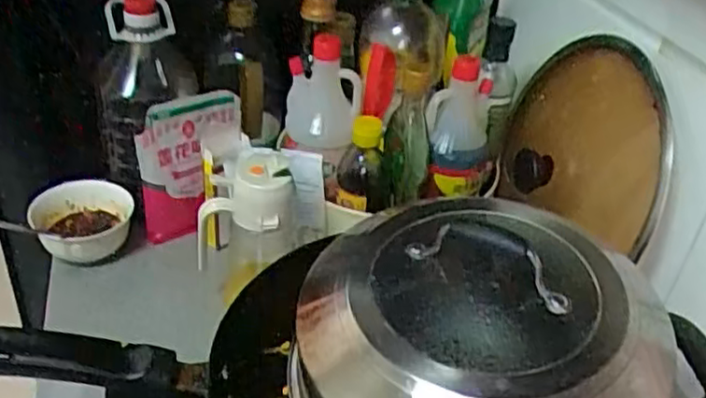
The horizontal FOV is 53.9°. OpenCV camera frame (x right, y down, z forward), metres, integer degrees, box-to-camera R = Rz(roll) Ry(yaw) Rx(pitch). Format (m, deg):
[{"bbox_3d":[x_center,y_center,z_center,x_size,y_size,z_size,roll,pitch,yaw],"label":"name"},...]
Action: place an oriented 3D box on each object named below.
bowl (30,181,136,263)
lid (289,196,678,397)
[{"bbox_3d":[-0.318,0.024,0.819,0.111,0.045,0.138,-11,39,-23],"label":"bowl"},{"bbox_3d":[0.080,0.092,0.467,0.226,0.135,0.218,4,35,-3],"label":"lid"}]

